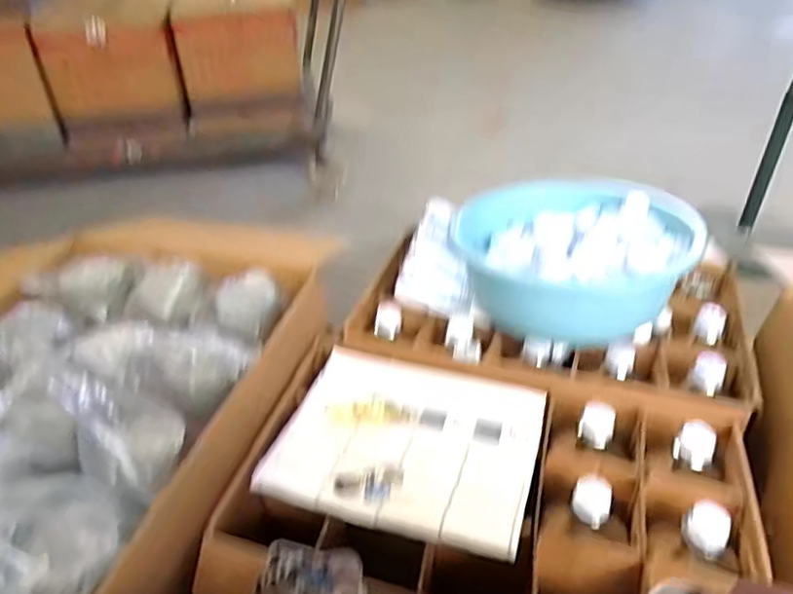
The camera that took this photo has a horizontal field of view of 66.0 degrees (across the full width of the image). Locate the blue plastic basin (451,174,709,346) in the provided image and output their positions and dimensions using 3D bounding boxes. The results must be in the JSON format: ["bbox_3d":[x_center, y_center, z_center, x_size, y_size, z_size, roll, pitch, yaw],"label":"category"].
[{"bbox_3d":[0.278,-0.051,0.980,0.328,0.177,0.328,0,37,0],"label":"blue plastic basin"}]

